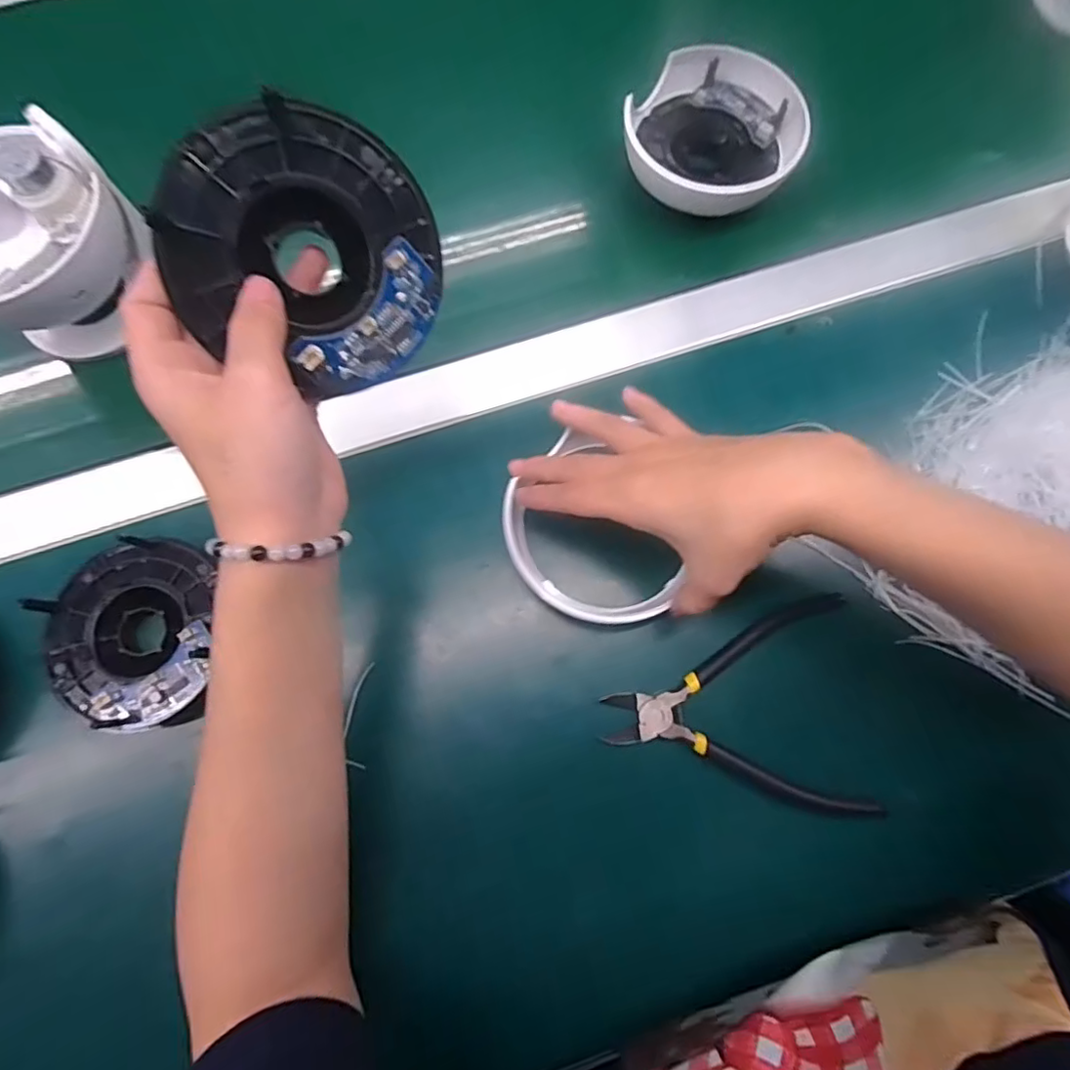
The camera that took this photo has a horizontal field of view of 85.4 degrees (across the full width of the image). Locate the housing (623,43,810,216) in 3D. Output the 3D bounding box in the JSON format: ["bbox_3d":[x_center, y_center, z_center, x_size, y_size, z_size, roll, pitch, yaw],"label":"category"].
[{"bbox_3d":[0.119,-0.271,0.397,0.107,0.040,0.108,0,75,-1],"label":"housing"}]

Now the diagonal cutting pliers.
[{"bbox_3d":[0.110,0.091,0.322,0.138,0.012,0.114,1,75,-1],"label":"diagonal cutting pliers"}]

